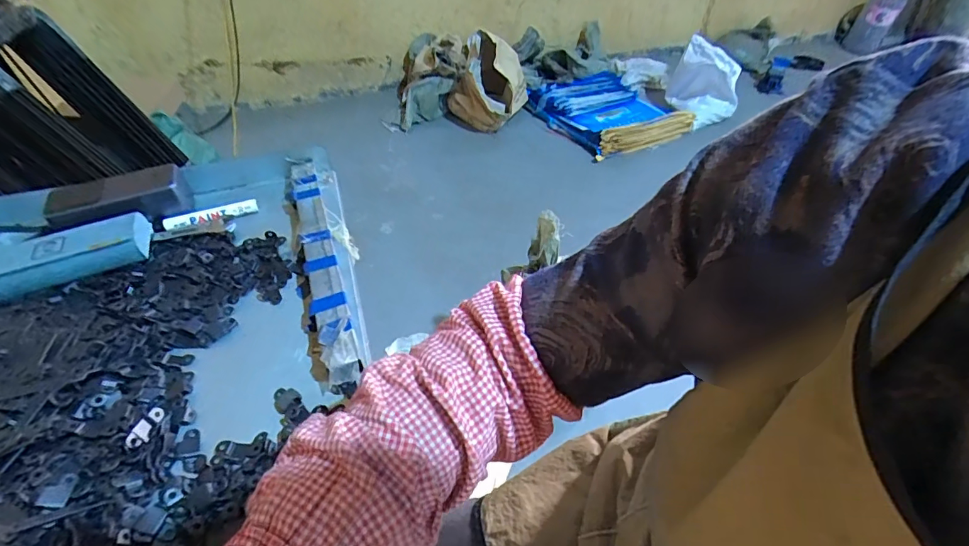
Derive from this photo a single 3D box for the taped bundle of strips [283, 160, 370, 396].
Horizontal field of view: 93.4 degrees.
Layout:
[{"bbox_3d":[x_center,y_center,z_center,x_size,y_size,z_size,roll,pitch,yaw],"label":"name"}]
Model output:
[{"bbox_3d":[-0.170,-0.024,0.482,0.062,0.022,0.336,-15,46,-17],"label":"taped bundle of strips"}]

